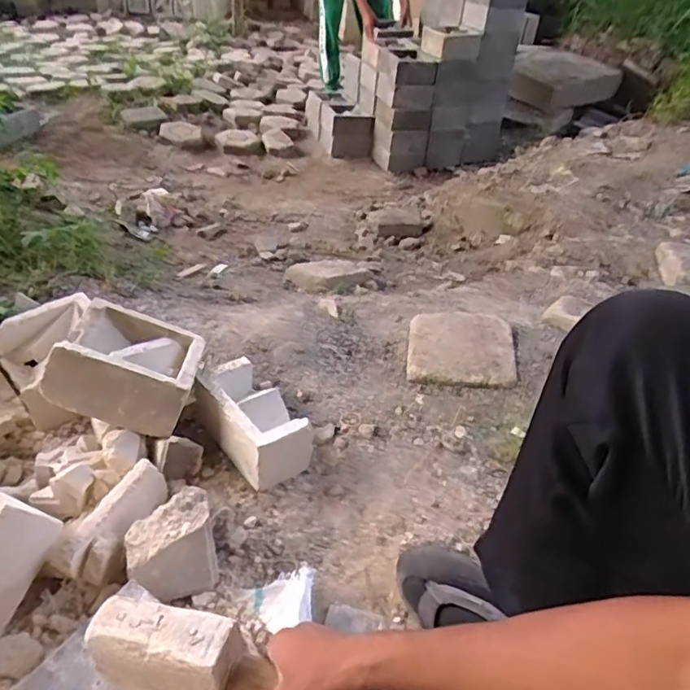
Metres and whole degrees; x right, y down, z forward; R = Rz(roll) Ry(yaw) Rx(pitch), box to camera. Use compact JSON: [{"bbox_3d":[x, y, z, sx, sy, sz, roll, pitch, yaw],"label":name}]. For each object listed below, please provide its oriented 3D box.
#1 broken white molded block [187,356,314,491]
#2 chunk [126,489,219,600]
[{"bbox_3d":[-0.151,0.114,0.923,0.099,0.084,0.199,-24,46,-33],"label":"broken white molded block"},{"bbox_3d":[-0.222,0.259,0.730,0.111,0.073,0.105,3,38,-2],"label":"chunk"}]

